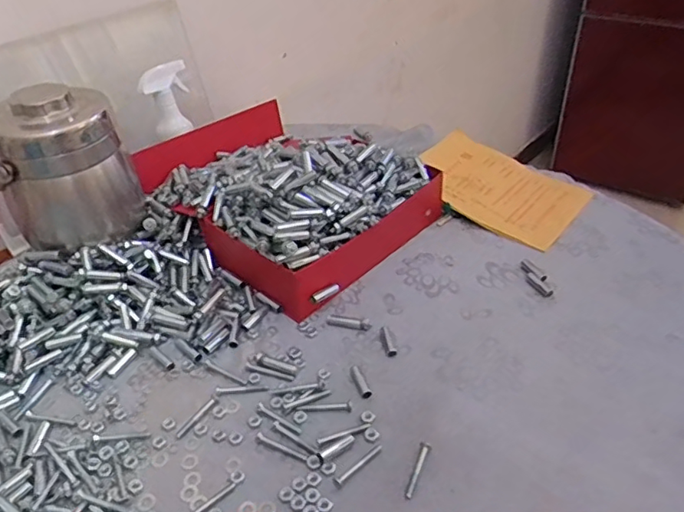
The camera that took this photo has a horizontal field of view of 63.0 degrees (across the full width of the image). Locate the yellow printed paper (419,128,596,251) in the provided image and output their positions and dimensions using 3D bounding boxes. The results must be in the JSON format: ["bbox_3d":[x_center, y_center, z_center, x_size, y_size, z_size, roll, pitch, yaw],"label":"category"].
[{"bbox_3d":[0.246,-0.121,0.882,0.257,0.048,0.182,29,48,32],"label":"yellow printed paper"}]

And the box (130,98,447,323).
[{"bbox_3d":[-0.093,-0.123,0.820,0.401,0.132,0.298,29,48,32],"label":"box"}]

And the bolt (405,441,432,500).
[{"bbox_3d":[0.071,0.197,0.517,0.010,0.007,0.055,13,41,17],"label":"bolt"}]

